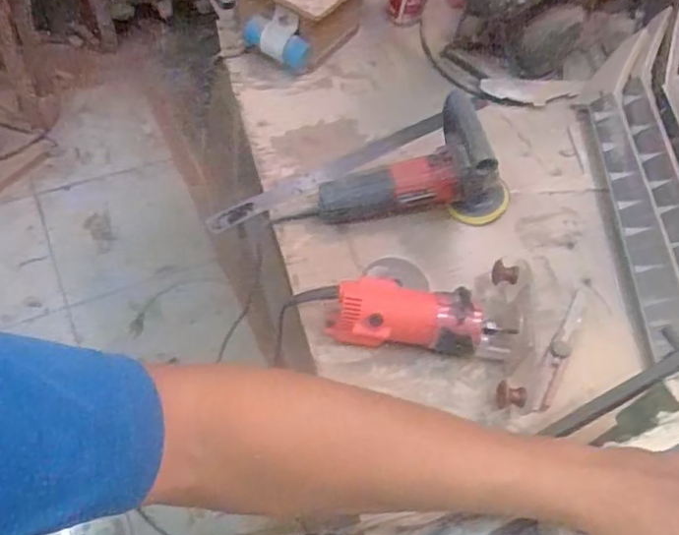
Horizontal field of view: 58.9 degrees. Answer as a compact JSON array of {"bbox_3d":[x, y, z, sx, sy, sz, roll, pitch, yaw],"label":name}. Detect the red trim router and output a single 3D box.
[{"bbox_3d":[0.097,0.065,0.728,0.220,0.077,0.068,5,57,-4],"label":"red trim router"}]

